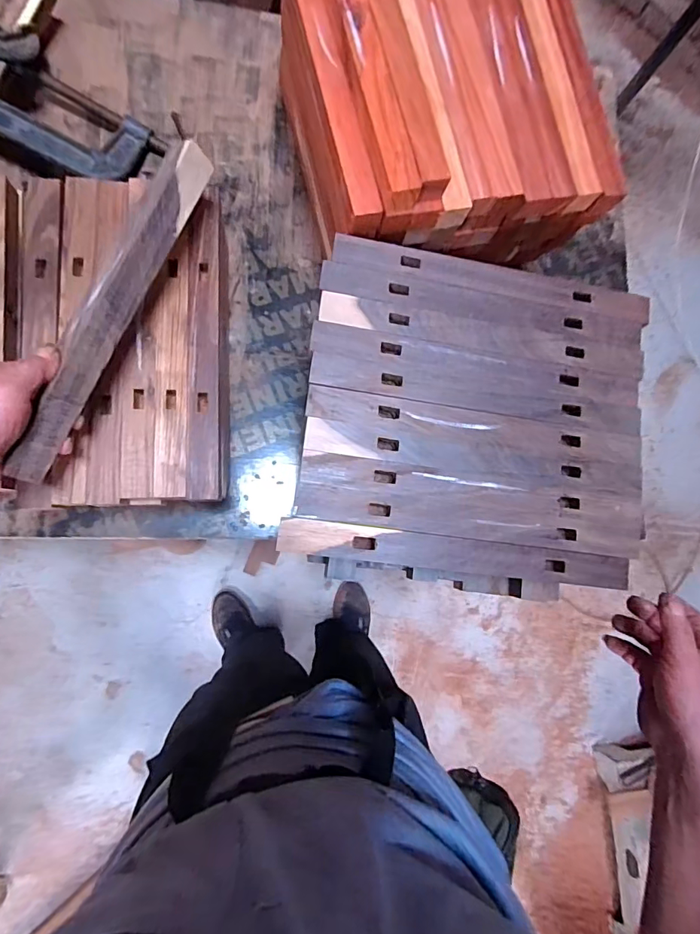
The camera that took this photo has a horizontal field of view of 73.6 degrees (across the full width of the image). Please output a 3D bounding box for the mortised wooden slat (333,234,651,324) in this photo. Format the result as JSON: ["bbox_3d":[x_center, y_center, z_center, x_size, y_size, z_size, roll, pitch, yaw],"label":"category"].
[{"bbox_3d":[0.146,-0.186,0.465,0.322,0.016,0.035,9,84,-7],"label":"mortised wooden slat"}]

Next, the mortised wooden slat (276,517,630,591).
[{"bbox_3d":[0.100,0.079,0.421,0.322,0.012,0.030,8,84,-7],"label":"mortised wooden slat"}]

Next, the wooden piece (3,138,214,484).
[{"bbox_3d":[-0.201,-0.138,0.400,0.030,0.025,0.315,24,81,-5],"label":"wooden piece"}]

